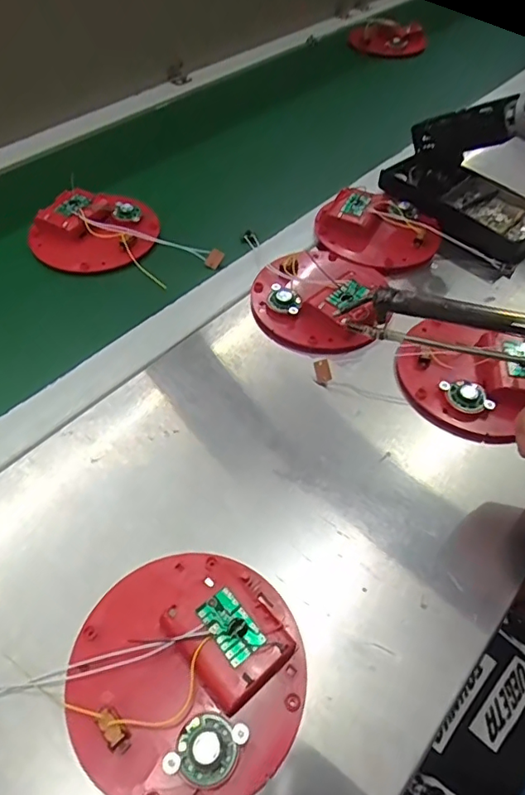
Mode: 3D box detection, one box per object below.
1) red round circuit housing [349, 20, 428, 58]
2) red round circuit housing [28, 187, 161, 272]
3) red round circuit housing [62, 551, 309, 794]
[{"bbox_3d":[0.213,-0.618,0.895,0.124,0.040,0.106,9,52,6],"label":"red round circuit housing"},{"bbox_3d":[-0.163,-0.164,0.509,0.116,0.022,0.099,-1,52,-2],"label":"red round circuit housing"},{"bbox_3d":[-0.039,0.139,0.272,0.118,0.024,0.119,1,52,-1],"label":"red round circuit housing"}]

